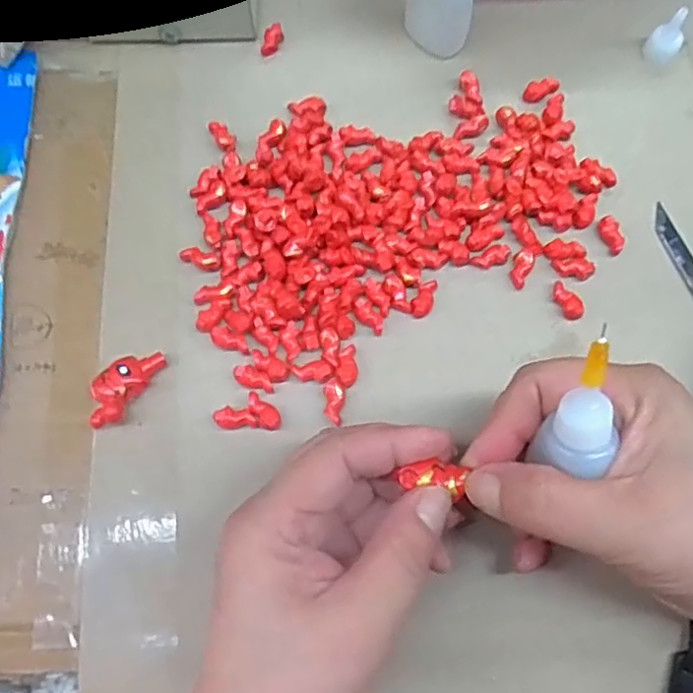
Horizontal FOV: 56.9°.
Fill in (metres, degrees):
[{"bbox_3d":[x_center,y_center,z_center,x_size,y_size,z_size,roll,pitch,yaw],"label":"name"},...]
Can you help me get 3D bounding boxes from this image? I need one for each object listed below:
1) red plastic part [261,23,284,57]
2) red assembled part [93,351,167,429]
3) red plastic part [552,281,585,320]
[{"bbox_3d":[-0.038,-0.158,0.330,0.009,0.007,0.017,17,73,4],"label":"red plastic part"},{"bbox_3d":[-0.093,0.016,0.267,0.015,0.014,0.038,31,74,9],"label":"red assembled part"},{"bbox_3d":[0.098,-0.021,0.285,0.008,0.007,0.019,-26,74,-9],"label":"red plastic part"}]

